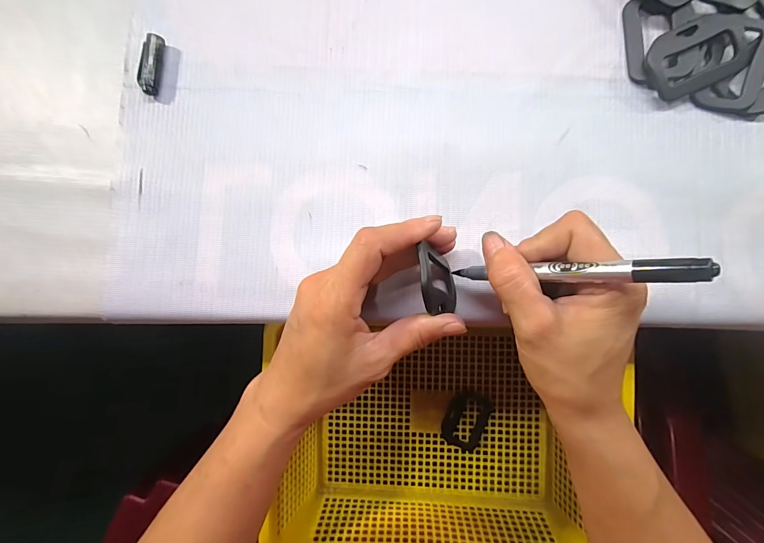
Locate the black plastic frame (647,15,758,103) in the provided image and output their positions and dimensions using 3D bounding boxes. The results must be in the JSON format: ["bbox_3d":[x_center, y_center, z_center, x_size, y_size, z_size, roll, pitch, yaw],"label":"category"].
[{"bbox_3d":[0.210,-0.143,0.243,0.072,0.008,0.042,-23,103,3],"label":"black plastic frame"}]

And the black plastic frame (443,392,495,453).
[{"bbox_3d":[0.091,0.161,0.404,0.045,0.004,0.062,23,88,3],"label":"black plastic frame"}]

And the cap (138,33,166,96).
[{"bbox_3d":[-0.161,-0.143,0.258,0.014,0.011,0.039,7,87,3],"label":"cap"}]

